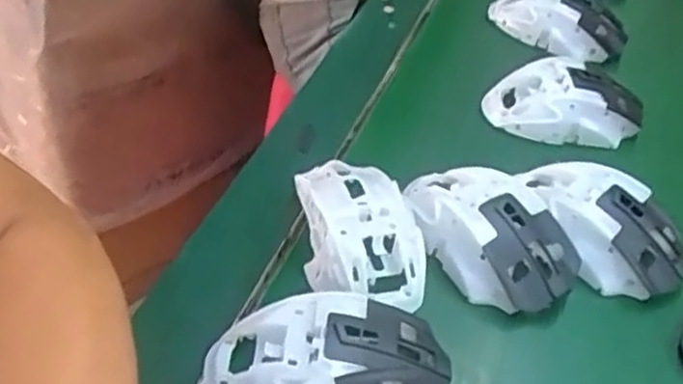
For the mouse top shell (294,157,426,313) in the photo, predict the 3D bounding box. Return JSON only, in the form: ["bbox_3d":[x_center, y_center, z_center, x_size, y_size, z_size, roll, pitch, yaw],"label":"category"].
[{"bbox_3d":[0.009,0.021,0.410,0.062,0.032,0.106,-9,44,-15],"label":"mouse top shell"}]

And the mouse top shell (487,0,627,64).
[{"bbox_3d":[0.185,-0.147,0.616,0.118,0.044,0.064,25,46,20],"label":"mouse top shell"}]

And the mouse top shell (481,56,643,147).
[{"bbox_3d":[0.163,-0.068,0.525,0.114,0.038,0.063,5,43,-1],"label":"mouse top shell"}]

